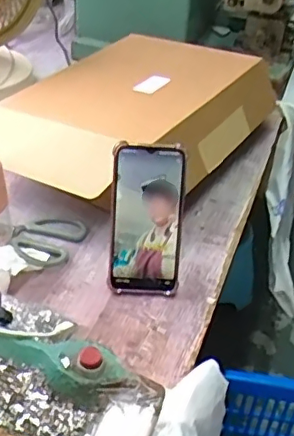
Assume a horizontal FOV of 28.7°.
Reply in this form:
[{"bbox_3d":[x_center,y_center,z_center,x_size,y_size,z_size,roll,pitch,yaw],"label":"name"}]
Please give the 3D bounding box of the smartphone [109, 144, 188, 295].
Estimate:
[{"bbox_3d":[-0.001,0.003,0.637,0.079,0.166,0.016,1,11,-5],"label":"smartphone"}]

